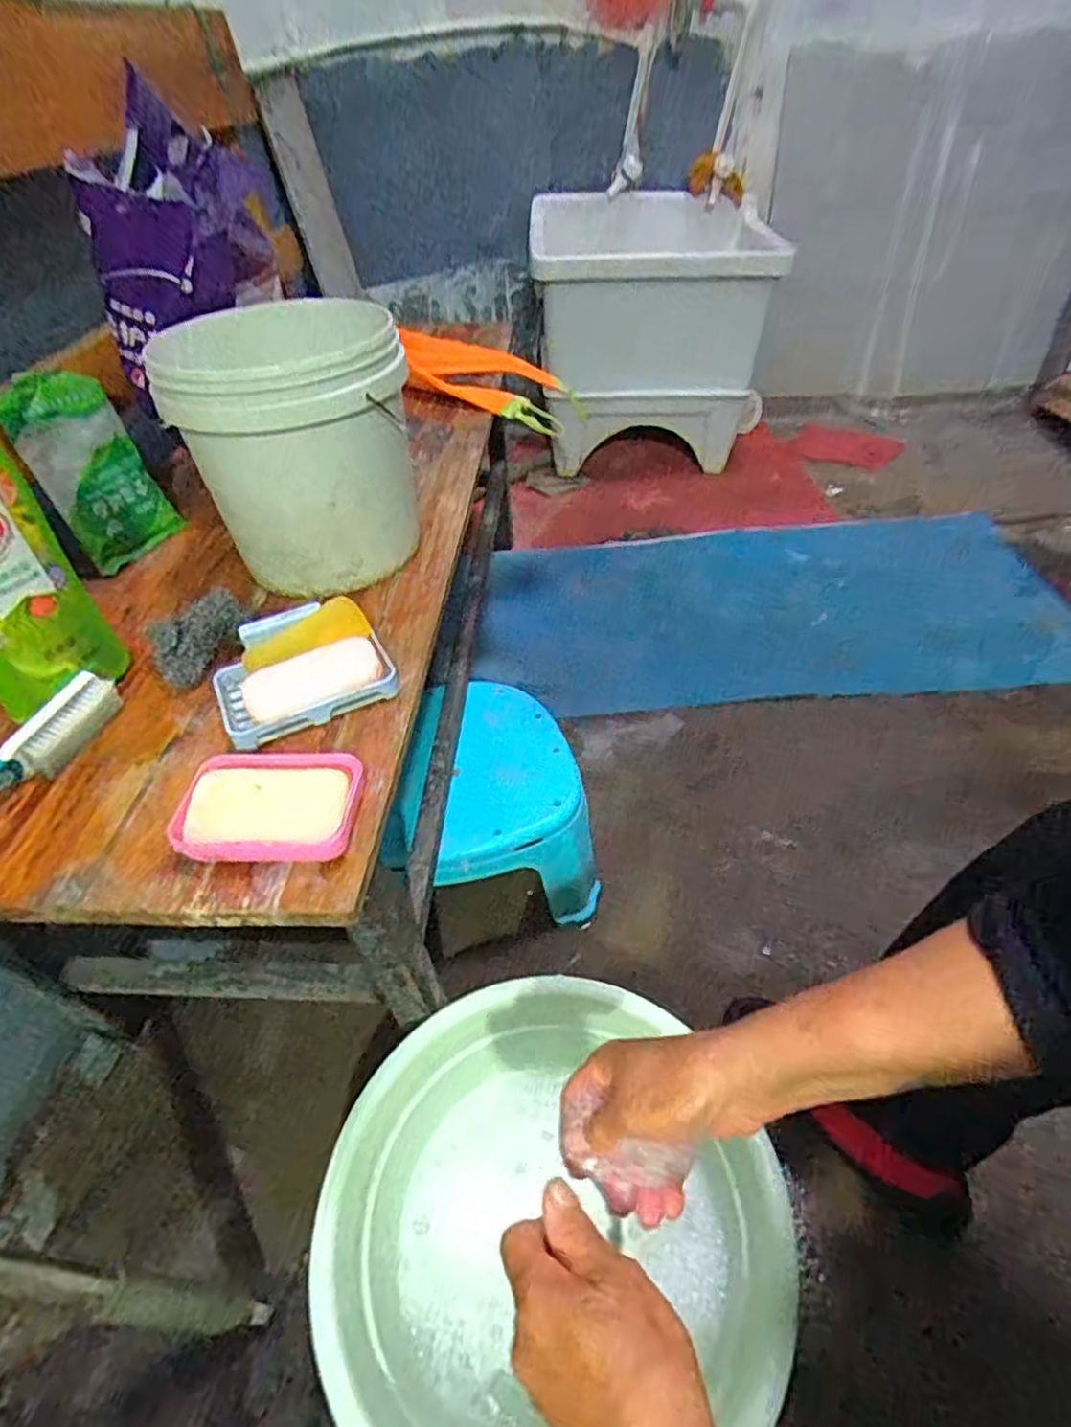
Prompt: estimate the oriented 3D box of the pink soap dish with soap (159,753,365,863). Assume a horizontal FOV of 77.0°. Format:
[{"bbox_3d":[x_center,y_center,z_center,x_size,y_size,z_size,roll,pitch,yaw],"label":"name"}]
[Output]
[{"bbox_3d":[-0.168,0.058,0.427,0.107,0.037,0.067,-2,44,3],"label":"pink soap dish with soap"}]

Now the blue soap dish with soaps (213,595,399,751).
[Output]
[{"bbox_3d":[-0.181,-0.036,0.516,0.124,0.048,0.093,-24,47,-18],"label":"blue soap dish with soaps"}]

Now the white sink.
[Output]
[{"bbox_3d":[0.260,-0.844,1.545,0.538,0.513,0.415,3,44,9],"label":"white sink"}]

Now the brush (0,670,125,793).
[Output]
[{"bbox_3d":[-0.363,0.040,0.458,0.030,0.029,0.186,13,47,19],"label":"brush"}]

